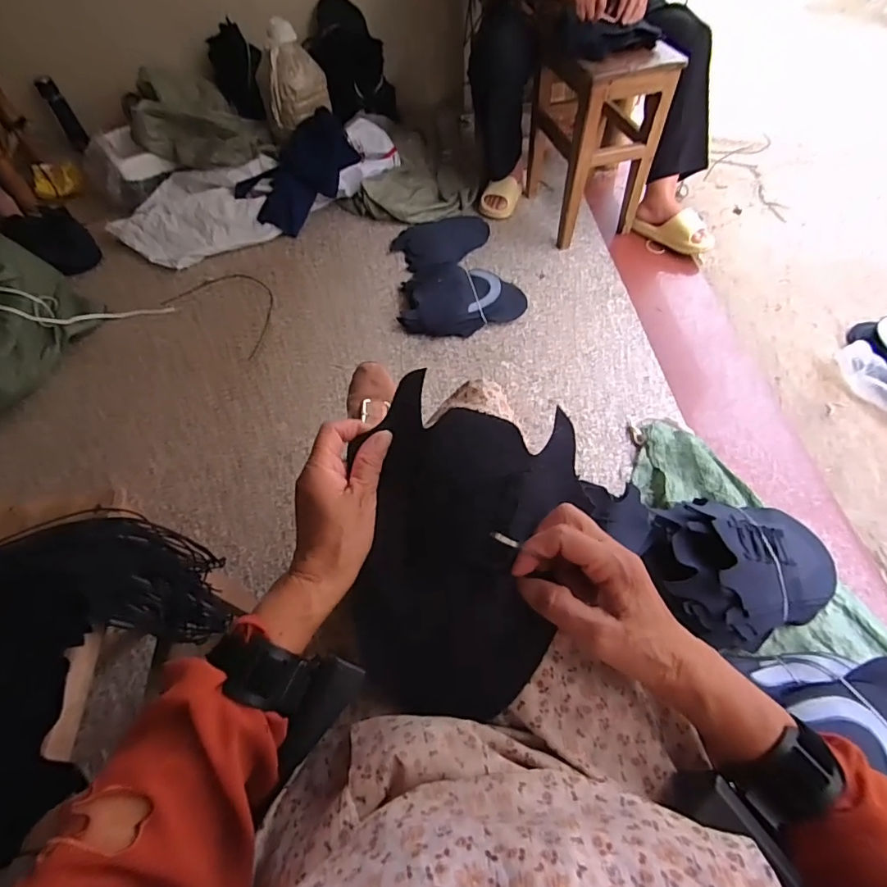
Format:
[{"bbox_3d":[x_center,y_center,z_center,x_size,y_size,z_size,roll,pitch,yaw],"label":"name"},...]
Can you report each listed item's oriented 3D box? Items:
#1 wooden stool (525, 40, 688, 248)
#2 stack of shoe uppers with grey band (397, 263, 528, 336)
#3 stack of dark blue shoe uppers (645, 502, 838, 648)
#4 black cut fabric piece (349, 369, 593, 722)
[{"bbox_3d":[0.397,-0.799,1.282,0.240,0.421,0.308,-12,57,-5],"label":"wooden stool"},{"bbox_3d":[0.048,-0.368,1.210,0.314,0.060,0.216,3,57,6],"label":"stack of shoe uppers with grey band"},{"bbox_3d":[0.496,0.189,0.782,0.289,0.088,0.237,-10,57,-3],"label":"stack of dark blue shoe uppers"},{"bbox_3d":[0.021,0.075,0.368,0.166,0.040,0.235,-3,83,9],"label":"black cut fabric piece"}]

